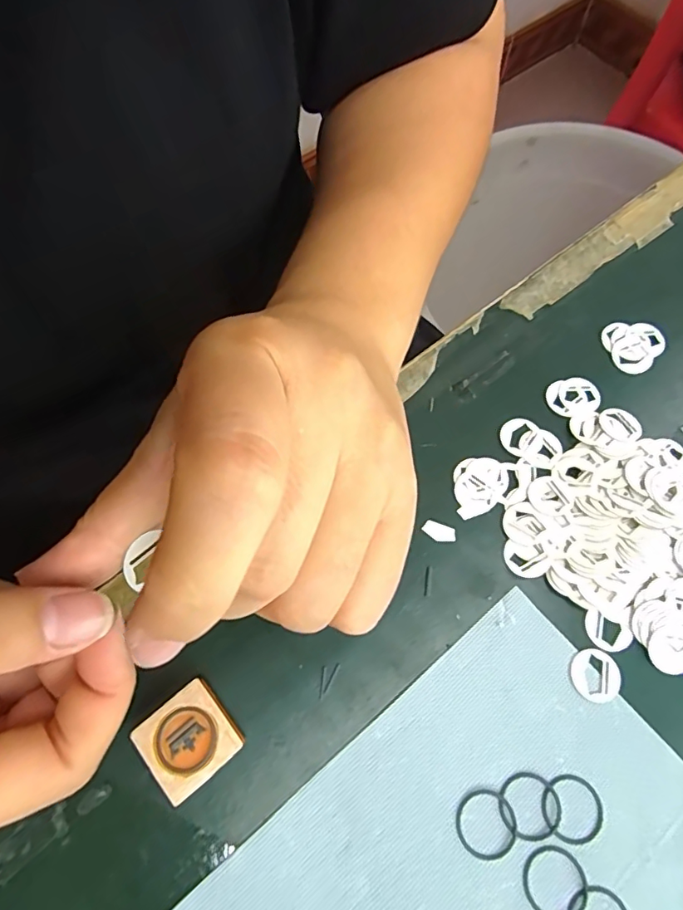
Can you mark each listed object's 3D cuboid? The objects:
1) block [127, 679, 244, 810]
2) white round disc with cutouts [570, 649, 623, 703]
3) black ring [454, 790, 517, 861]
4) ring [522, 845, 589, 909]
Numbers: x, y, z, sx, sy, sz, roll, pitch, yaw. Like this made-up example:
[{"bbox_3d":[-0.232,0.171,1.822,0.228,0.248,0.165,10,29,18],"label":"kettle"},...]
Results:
[{"bbox_3d":[-0.054,0.101,0.185,0.030,0.007,0.029,-38,73,-14],"label":"block"},{"bbox_3d":[0.095,0.082,0.193,0.018,0.004,0.018,0,69,0],"label":"white round disc with cutouts"},{"bbox_3d":[0.050,0.127,0.176,0.020,0.004,0.021,0,69,0],"label":"black ring"},{"bbox_3d":[0.071,0.142,0.170,0.020,0.004,0.021,0,69,0],"label":"ring"}]

